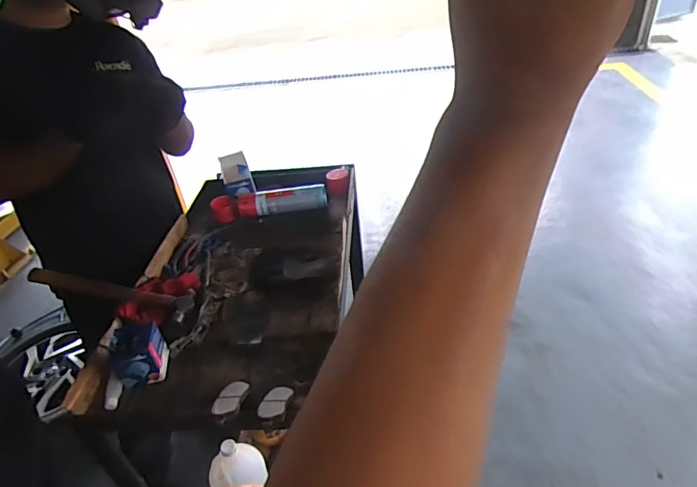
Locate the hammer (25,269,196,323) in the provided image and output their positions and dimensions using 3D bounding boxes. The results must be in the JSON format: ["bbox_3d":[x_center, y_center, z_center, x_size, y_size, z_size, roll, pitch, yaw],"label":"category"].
[{"bbox_3d":[-0.474,0.092,0.928,0.306,0.027,0.073,13,37,-6],"label":"hammer"}]

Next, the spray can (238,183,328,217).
[{"bbox_3d":[-0.174,-0.116,1.230,0.229,0.053,0.058,-6,37,0],"label":"spray can"}]

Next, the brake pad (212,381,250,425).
[{"bbox_3d":[-0.194,0.259,0.761,0.049,0.021,0.116,-9,3,-3],"label":"brake pad"}]

